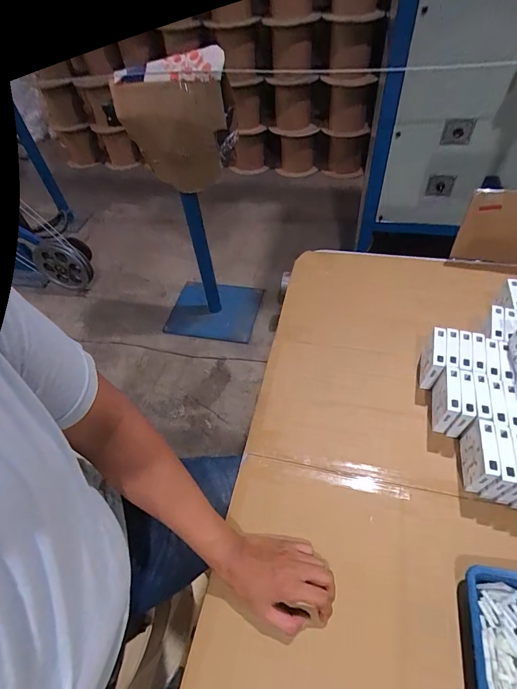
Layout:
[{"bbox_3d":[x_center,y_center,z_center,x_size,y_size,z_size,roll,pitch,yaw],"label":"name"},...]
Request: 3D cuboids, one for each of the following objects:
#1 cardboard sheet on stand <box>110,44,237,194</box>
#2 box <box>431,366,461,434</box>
[{"bbox_3d":[-0.244,-0.656,1.112,0.337,0.367,0.098,-6,51,1],"label":"cardboard sheet on stand"},{"bbox_3d":[0.323,0.100,0.624,0.027,0.086,0.089,10,54,14],"label":"box"}]

